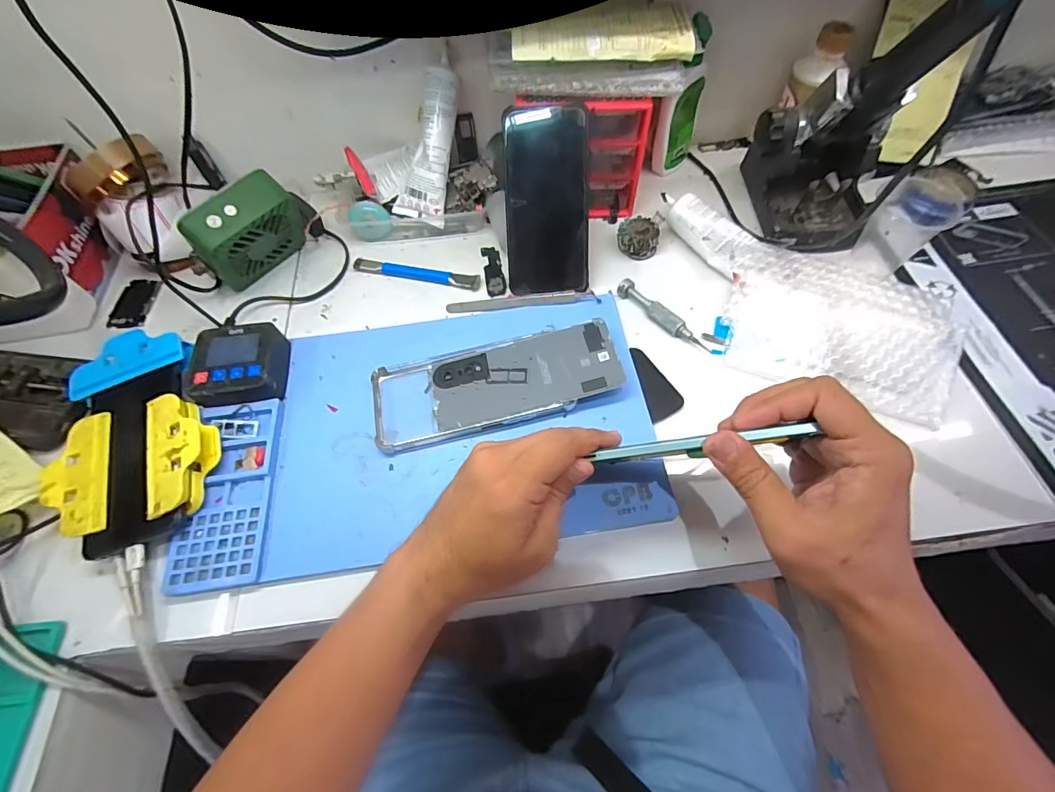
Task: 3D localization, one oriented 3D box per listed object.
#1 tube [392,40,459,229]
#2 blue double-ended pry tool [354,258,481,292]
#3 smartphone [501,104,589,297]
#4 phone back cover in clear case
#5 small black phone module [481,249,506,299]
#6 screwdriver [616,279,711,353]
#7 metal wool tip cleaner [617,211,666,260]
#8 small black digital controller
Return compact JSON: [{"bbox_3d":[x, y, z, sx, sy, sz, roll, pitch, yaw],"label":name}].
[{"bbox_3d":[-0.100,-0.264,0.476,0.050,0.156,0.026,21,22,15],"label":"tube"},{"bbox_3d":[-0.117,-0.129,0.484,0.140,0.006,0.018,12,62,10],"label":"blue double-ended pry tool"},{"bbox_3d":[0.019,-0.182,0.435,0.077,0.163,0.010,-1,17,3],"label":"smartphone"},{"bbox_3d":[-0.027,-0.012,0.397,0.207,0.025,0.080,-13,60,-4],"label":"phone back cover in clear case"},{"bbox_3d":[-0.035,-0.133,0.486,0.019,0.004,0.072,-9,60,-2],"label":"small black phone module"},{"bbox_3d":[0.126,-0.075,0.435,0.016,0.014,0.104,-38,65,-17],"label":"screwdriver"},{"bbox_3d":[0.116,-0.167,0.479,0.041,0.032,0.041,-1,60,3],"label":"metal wool tip cleaner"},{"bbox_3d":[-0.258,-0.025,0.410,0.074,0.034,0.073,-11,60,-3],"label":"small black digital controller"}]

